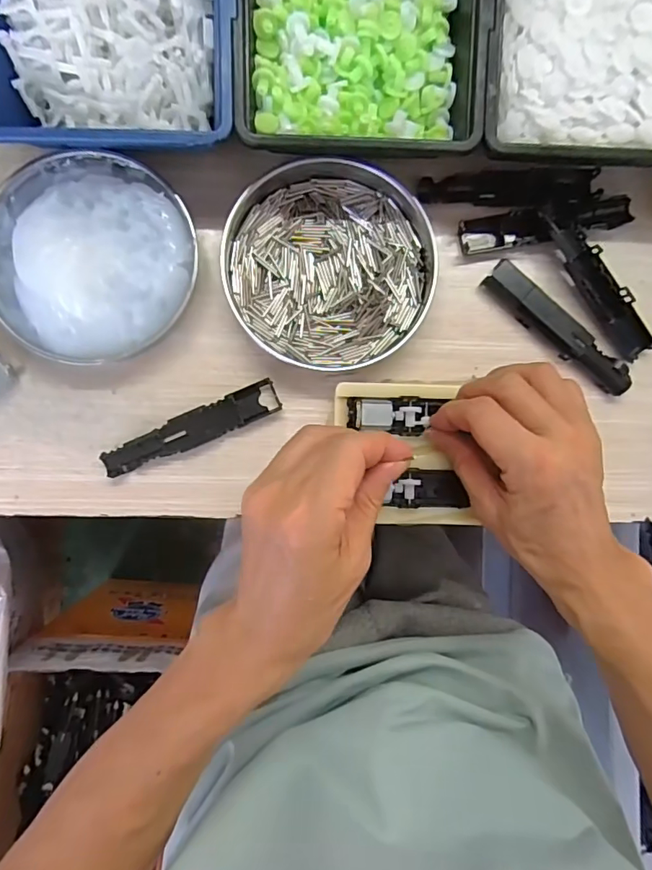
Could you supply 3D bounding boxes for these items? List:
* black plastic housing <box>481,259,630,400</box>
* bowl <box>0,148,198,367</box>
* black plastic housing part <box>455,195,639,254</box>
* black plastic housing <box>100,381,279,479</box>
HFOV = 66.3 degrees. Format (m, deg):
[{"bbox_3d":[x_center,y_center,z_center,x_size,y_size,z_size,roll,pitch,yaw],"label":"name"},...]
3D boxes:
[{"bbox_3d":[0.159,-0.072,0.337,0.118,0.014,0.023,42,86,-1],"label":"black plastic housing"},{"bbox_3d":[-0.150,-0.113,0.314,0.125,0.038,0.131,0,88,-3],"label":"bowl"},{"bbox_3d":[0.150,-0.143,0.340,0.117,0.013,0.023,-9,89,-4],"label":"black plastic housing part"},{"bbox_3d":[-0.087,-0.004,0.327,0.118,0.008,0.022,-24,90,-4],"label":"black plastic housing"}]

